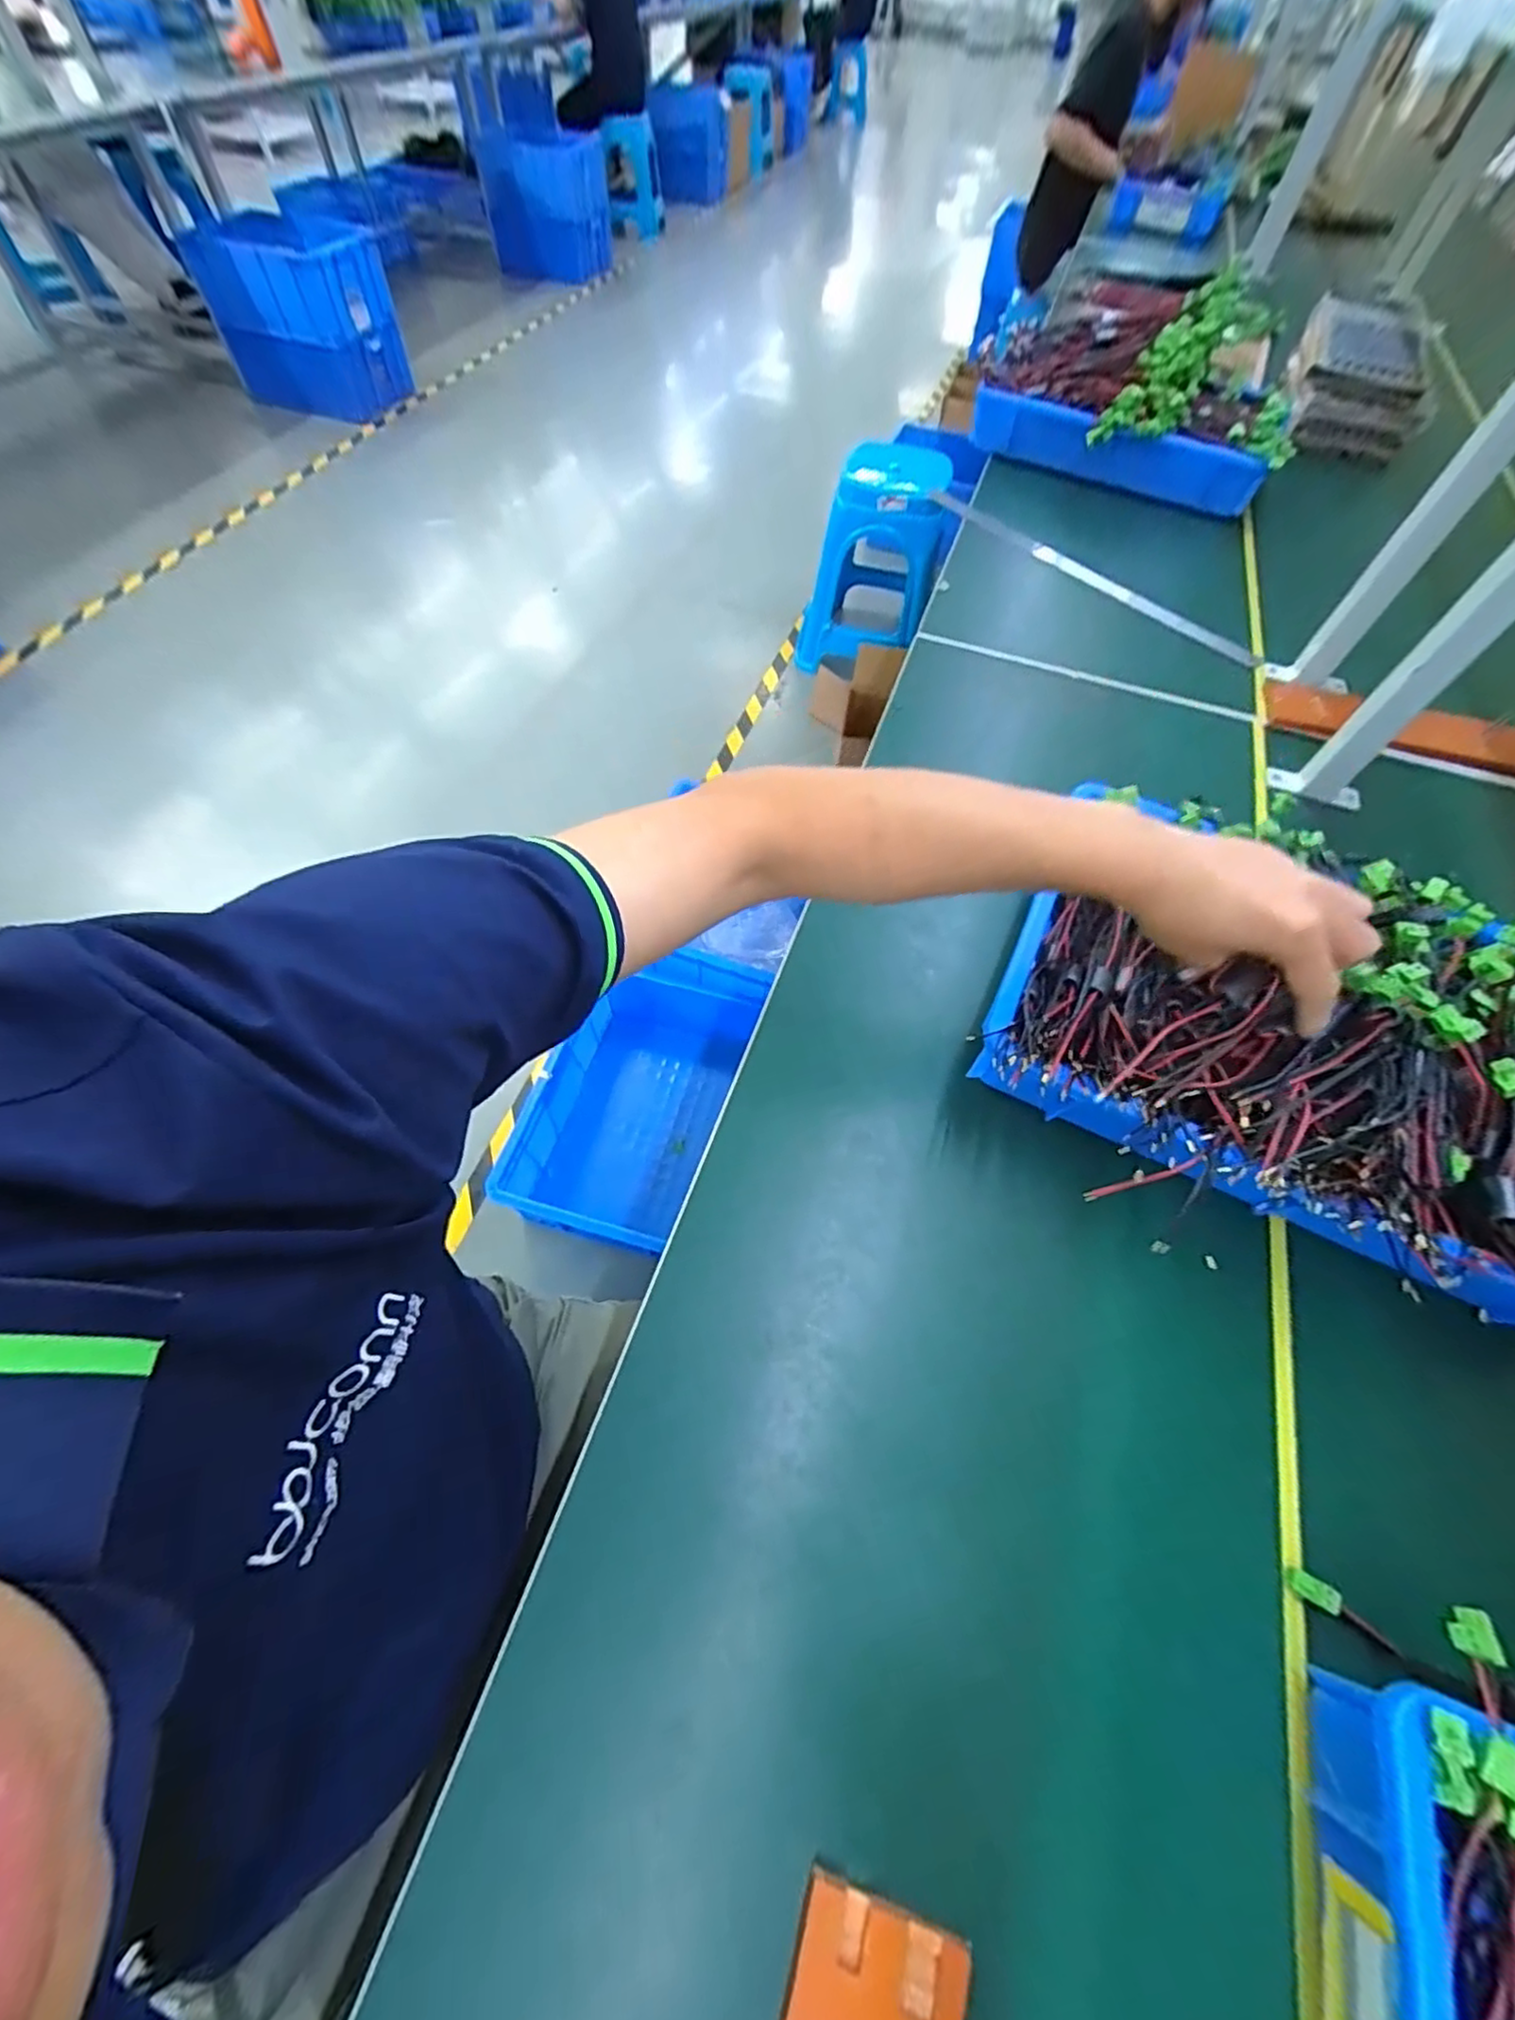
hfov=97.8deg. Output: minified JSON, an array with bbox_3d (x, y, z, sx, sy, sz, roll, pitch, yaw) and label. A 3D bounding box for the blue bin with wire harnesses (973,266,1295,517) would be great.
[{"bbox_3d":[0.569,-0.956,0.995,0.426,0.173,0.304,14,63,5],"label":"blue bin with wire harnesses"}]

